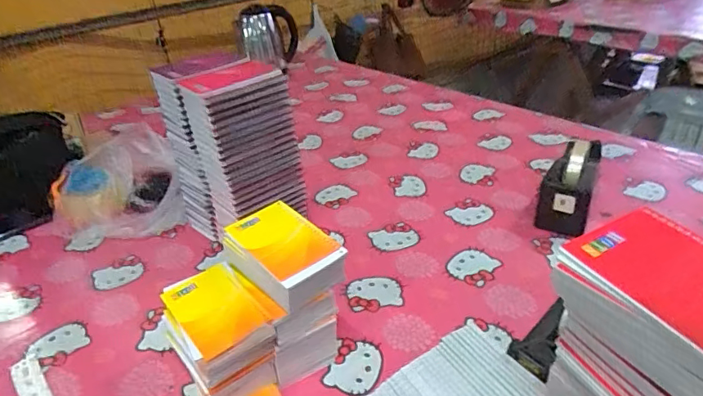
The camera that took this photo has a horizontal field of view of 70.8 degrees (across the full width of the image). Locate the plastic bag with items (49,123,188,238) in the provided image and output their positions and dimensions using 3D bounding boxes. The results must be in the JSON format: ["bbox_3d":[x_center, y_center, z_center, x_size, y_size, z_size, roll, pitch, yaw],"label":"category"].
[{"bbox_3d":[-0.456,-0.029,0.959,0.219,0.090,0.280,-14,33,-18],"label":"plastic bag with items"}]

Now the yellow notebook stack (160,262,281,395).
[{"bbox_3d":[-0.153,0.164,0.578,0.098,0.101,0.145,-22,36,-28],"label":"yellow notebook stack"}]

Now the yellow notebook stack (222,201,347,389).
[{"bbox_3d":[-0.079,0.118,0.598,0.085,0.172,0.133,-24,37,-31],"label":"yellow notebook stack"}]

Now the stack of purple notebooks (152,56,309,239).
[{"bbox_3d":[-0.191,-0.066,0.793,0.186,0.289,0.142,24,40,37],"label":"stack of purple notebooks"}]

